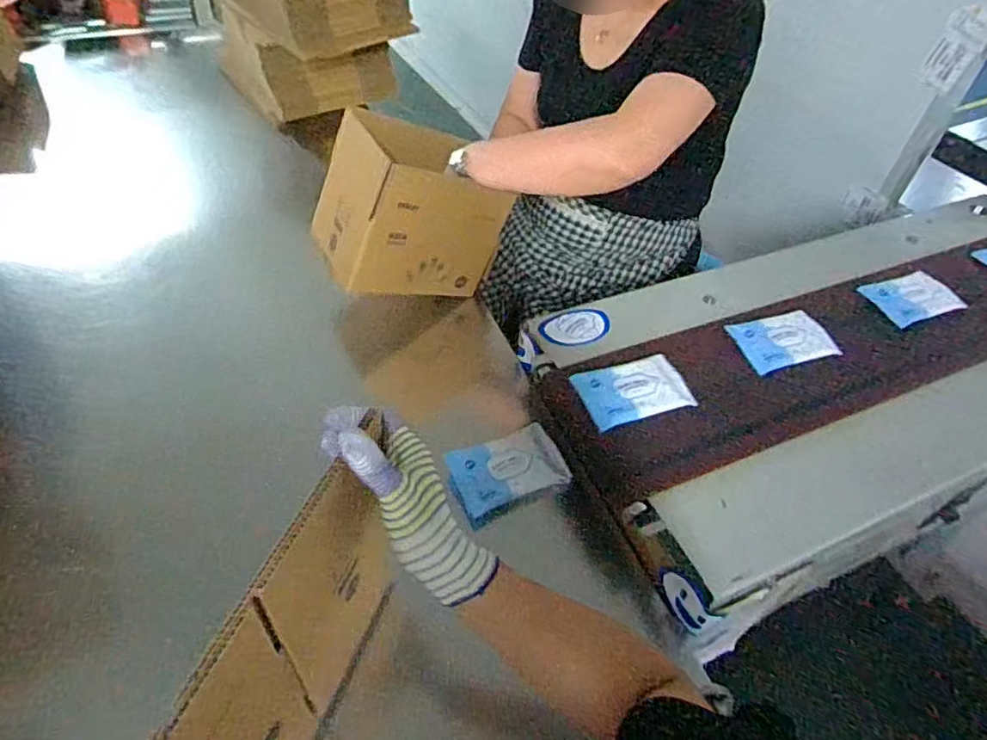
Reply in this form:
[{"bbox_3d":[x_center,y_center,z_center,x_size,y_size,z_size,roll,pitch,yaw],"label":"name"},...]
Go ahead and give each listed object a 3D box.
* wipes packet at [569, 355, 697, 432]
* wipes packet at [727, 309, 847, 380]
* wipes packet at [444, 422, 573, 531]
[{"bbox_3d":[0.176,0.025,0.748,0.150,0.025,0.088,-19,51,-17],"label":"wipes packet"},{"bbox_3d":[0.409,-0.043,0.845,0.160,0.020,0.101,-15,50,-15],"label":"wipes packet"},{"bbox_3d":[0.018,0.121,0.742,0.142,0.034,0.087,-22,52,-19],"label":"wipes packet"}]

